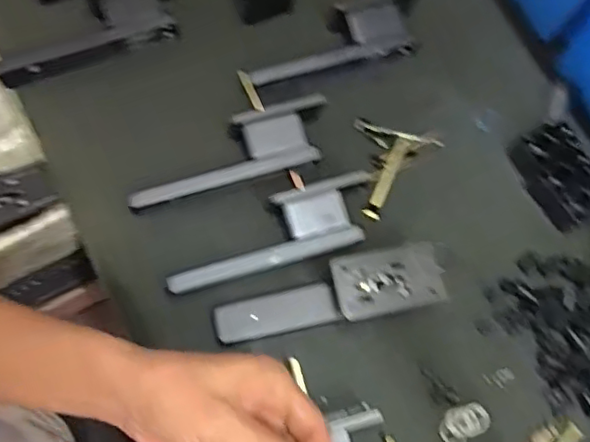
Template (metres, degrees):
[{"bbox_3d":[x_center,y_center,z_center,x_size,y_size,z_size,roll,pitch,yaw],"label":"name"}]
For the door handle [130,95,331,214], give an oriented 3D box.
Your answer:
[{"bbox_3d":[-0.057,-0.057,0.534,0.183,0.044,0.056,-17,74,-6],"label":"door handle"}]

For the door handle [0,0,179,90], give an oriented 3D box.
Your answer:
[{"bbox_3d":[-0.186,-0.206,0.573,0.202,0.032,0.102,-21,75,-8],"label":"door handle"}]

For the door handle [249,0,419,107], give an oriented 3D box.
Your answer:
[{"bbox_3d":[0.039,-0.169,0.579,0.180,0.040,0.059,-21,75,-8],"label":"door handle"}]

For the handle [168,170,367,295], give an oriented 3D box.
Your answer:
[{"bbox_3d":[-0.021,0.015,0.514,0.174,0.045,0.056,-17,74,-7],"label":"handle"}]

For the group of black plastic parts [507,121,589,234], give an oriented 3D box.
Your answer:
[{"bbox_3d":[0.240,-0.041,0.549,0.058,0.023,0.092,-26,75,-9],"label":"group of black plastic parts"}]

